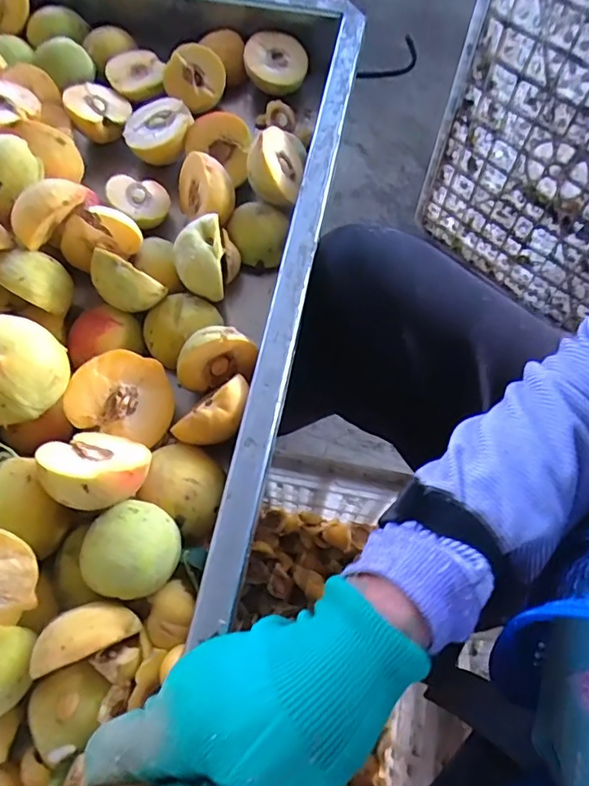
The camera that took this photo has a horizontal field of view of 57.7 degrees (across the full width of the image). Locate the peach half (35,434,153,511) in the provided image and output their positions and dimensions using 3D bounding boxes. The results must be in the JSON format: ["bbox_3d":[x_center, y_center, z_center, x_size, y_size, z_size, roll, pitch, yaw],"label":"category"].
[{"bbox_3d":[-0.121,0.048,0.324,0.057,0.059,0.025,18,109,12],"label":"peach half"}]

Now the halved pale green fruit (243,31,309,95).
[{"bbox_3d":[-0.017,-0.313,0.506,0.056,0.024,0.051,36,71,13],"label":"halved pale green fruit"}]

